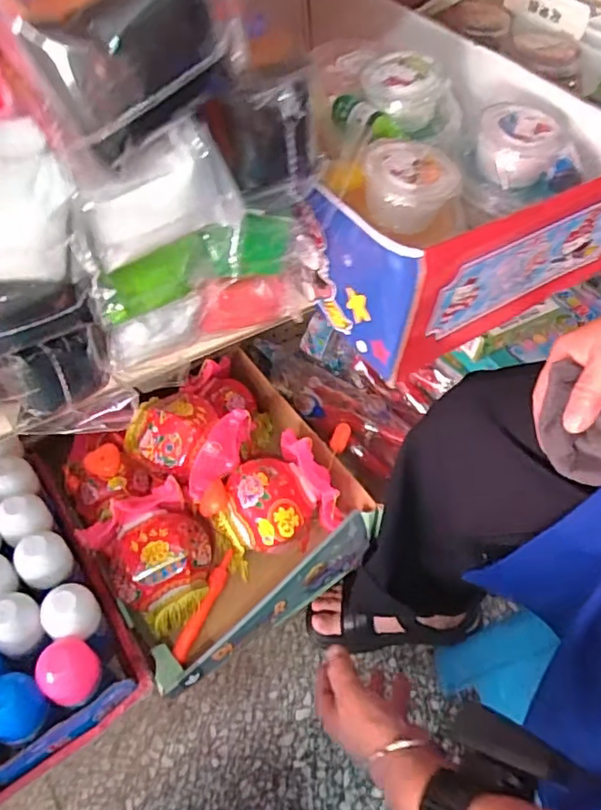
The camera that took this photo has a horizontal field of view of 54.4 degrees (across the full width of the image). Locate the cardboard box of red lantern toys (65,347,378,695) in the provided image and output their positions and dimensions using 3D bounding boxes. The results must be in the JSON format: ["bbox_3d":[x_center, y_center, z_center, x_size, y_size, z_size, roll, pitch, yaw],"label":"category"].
[{"bbox_3d":[-0.092,0.114,0.727,0.332,0.132,0.306,-30,61,-26],"label":"cardboard box of red lantern toys"}]

